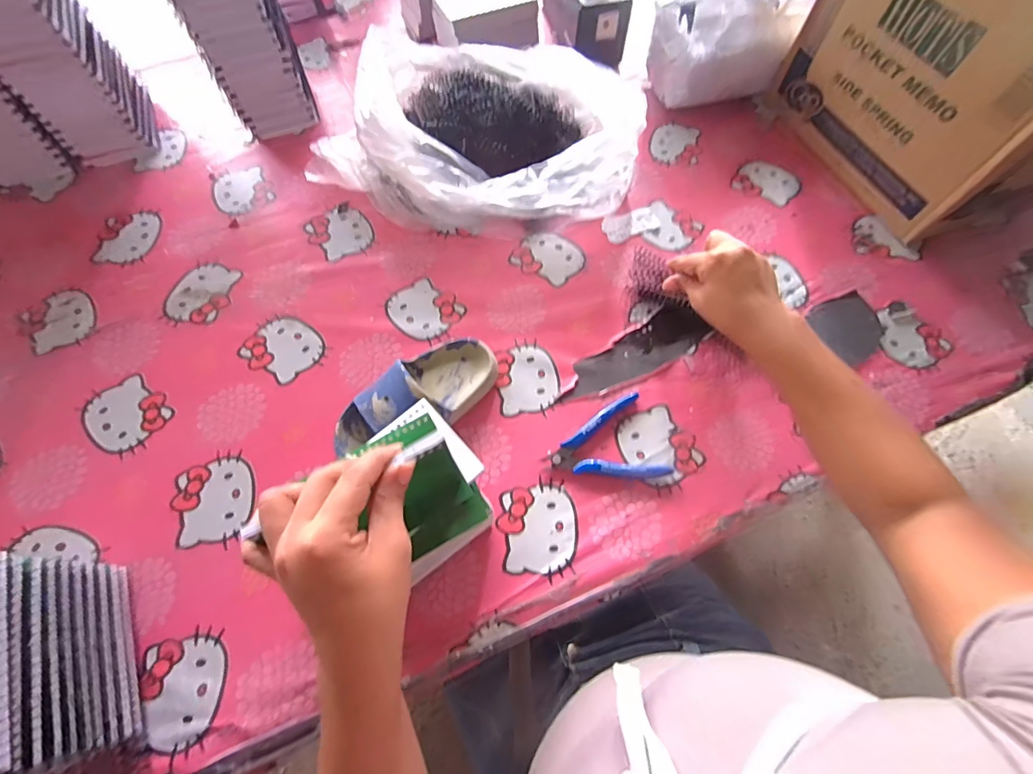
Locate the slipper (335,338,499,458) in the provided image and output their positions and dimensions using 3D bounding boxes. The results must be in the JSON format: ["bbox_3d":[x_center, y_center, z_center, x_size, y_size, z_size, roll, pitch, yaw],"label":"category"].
[{"bbox_3d":[-0.096,0.008,0.440,0.087,0.062,0.175,41,72,17],"label":"slipper"}]

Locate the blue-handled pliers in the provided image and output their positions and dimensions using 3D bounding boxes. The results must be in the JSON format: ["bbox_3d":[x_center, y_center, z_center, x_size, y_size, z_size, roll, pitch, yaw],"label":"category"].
[{"bbox_3d":[0.085,0.056,0.446,0.109,0.013,0.086,-15,66,-6],"label":"blue-handled pliers"}]

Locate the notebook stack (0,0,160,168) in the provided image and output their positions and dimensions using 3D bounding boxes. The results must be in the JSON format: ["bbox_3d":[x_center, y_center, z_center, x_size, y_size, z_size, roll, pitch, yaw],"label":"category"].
[{"bbox_3d":[-0.540,-0.406,0.505,0.101,0.283,0.100,-15,66,-6],"label":"notebook stack"}]

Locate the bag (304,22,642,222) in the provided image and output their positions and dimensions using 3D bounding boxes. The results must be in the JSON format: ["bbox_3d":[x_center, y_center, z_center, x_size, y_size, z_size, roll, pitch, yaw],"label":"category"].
[{"bbox_3d":[-0.038,-0.312,0.560,0.367,0.105,0.268,24,68,11],"label":"bag"}]

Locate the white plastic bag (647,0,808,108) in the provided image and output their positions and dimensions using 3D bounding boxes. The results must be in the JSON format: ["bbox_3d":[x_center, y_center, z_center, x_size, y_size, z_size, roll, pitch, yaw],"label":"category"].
[{"bbox_3d":[0.294,-0.474,0.618,0.201,0.110,0.114,-19,67,-8],"label":"white plastic bag"}]

